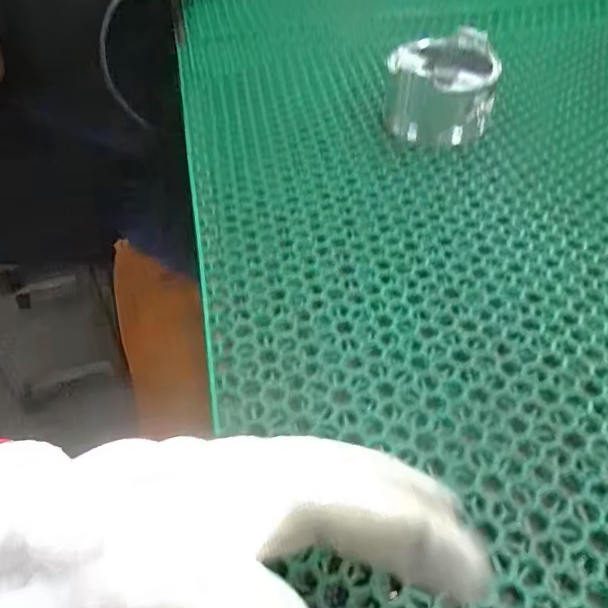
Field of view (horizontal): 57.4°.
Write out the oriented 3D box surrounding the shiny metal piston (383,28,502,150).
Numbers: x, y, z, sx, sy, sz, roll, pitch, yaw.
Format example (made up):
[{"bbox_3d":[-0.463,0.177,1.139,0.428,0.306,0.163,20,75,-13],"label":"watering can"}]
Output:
[{"bbox_3d":[0.100,-0.160,0.410,0.075,0.058,0.069,5,48,7],"label":"shiny metal piston"}]

